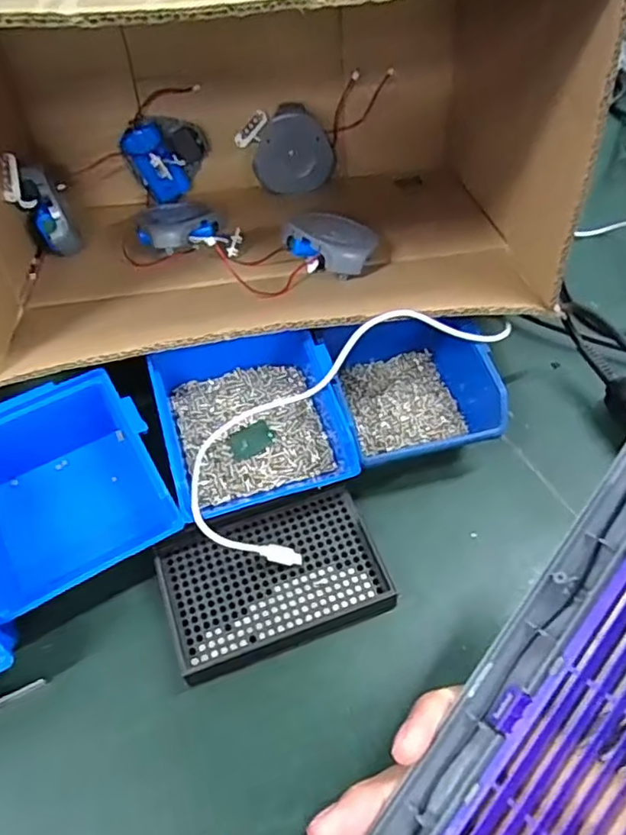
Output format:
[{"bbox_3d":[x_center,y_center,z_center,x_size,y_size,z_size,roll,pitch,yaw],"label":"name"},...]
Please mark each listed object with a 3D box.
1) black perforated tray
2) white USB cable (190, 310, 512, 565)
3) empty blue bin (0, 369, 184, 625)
[{"bbox_3d":[-0.025,0.102,0.383,0.133,0.016,0.087,-17,57,-10],"label":"black perforated tray"},{"bbox_3d":[0.020,-0.012,0.415,0.117,0.066,0.258,38,66,25],"label":"white USB cable"},{"bbox_3d":[-0.160,0.049,0.393,0.124,0.070,0.133,-27,59,-13],"label":"empty blue bin"}]

